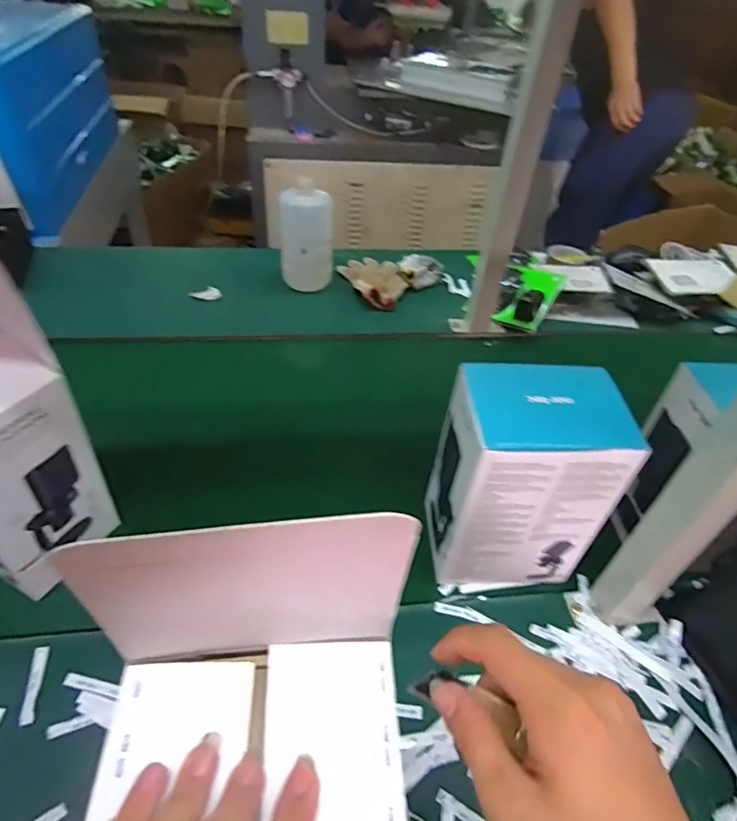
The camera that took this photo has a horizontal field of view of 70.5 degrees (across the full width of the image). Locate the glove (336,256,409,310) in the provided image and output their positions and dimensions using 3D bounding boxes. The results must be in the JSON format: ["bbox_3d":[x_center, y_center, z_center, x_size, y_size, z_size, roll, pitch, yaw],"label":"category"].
[{"bbox_3d":[0.017,-0.261,1.042,0.118,0.044,0.187,-10,46,-15],"label":"glove"}]

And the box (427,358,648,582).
[{"bbox_3d":[0.155,0.078,0.556,0.147,0.231,0.118,-2,44,-8],"label":"box"}]

